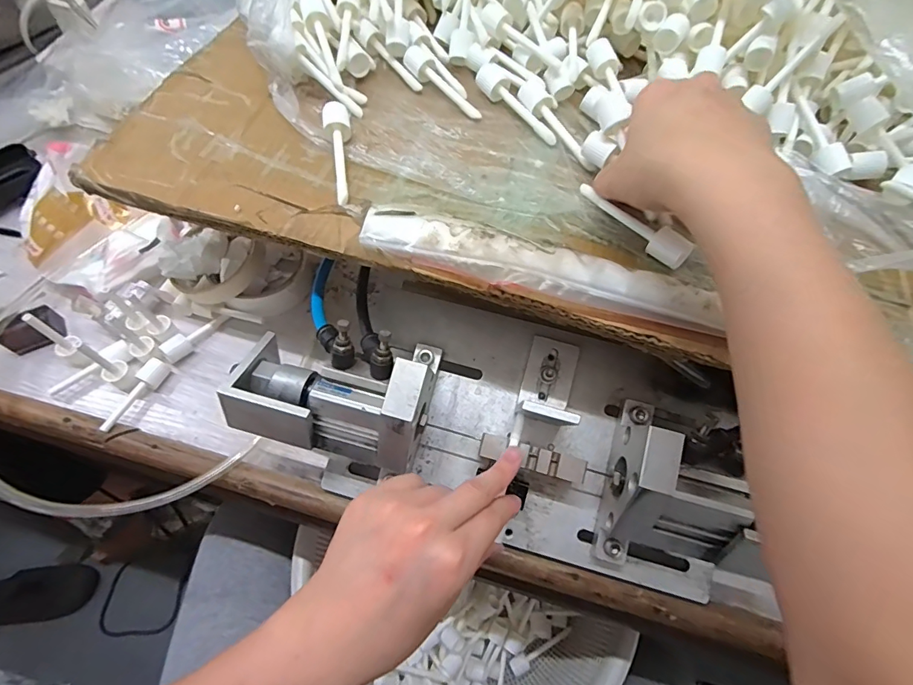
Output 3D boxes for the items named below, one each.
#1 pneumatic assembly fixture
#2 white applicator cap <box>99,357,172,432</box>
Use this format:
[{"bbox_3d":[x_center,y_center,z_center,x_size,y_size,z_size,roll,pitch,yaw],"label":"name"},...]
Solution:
[{"bbox_3d":[0.028,0.049,0.308,0.335,0.105,0.131,21,63,-1],"label":"pneumatic assembly fixture"},{"bbox_3d":[-0.258,0.044,0.370,0.016,0.016,0.065,17,62,6],"label":"white applicator cap"}]

